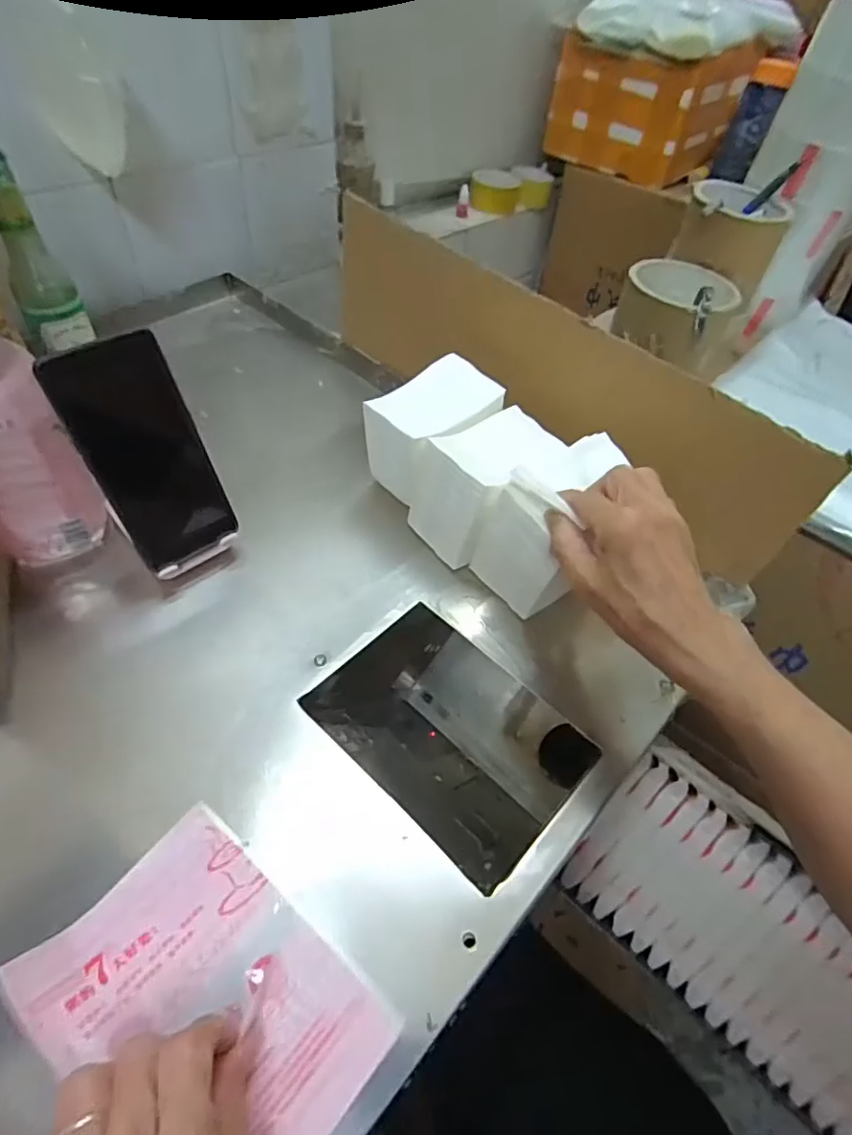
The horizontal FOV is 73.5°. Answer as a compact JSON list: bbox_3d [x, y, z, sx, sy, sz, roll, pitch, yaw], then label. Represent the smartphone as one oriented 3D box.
[{"bbox_3d":[-0.197,-0.078,0.410,0.077,0.160,0.006,-35,39,-29],"label":"smartphone"}]

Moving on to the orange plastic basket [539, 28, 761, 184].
[{"bbox_3d":[0.406,-0.852,1.055,0.266,0.165,0.263,36,55,22],"label":"orange plastic basket"}]

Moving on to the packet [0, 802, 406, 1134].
[{"bbox_3d":[-0.107,0.211,0.280,0.159,0.022,0.110,36,55,22],"label":"packet"}]

